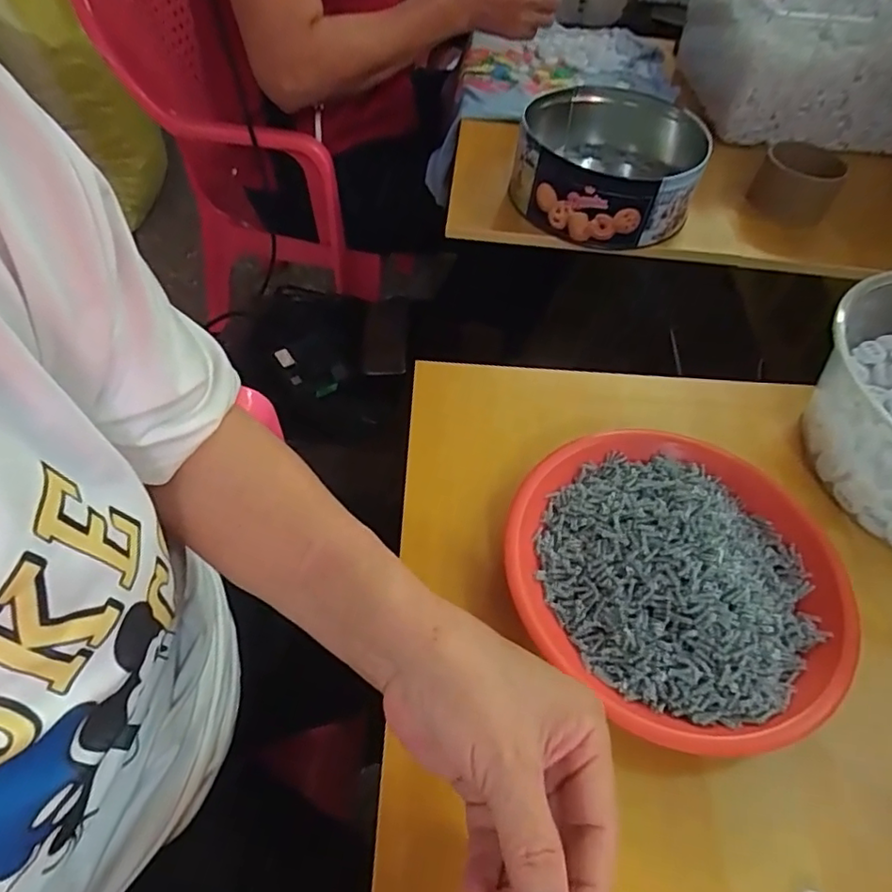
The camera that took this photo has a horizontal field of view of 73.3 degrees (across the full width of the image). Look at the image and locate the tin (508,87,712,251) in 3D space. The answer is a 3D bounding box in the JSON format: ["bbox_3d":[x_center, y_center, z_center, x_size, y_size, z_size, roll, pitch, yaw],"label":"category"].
[{"bbox_3d":[0.164,-0.294,0.621,0.181,0.073,0.213,15,53,8],"label":"tin"}]

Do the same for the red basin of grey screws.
[{"bbox_3d":[0.141,0.068,0.355,0.199,0.042,0.193,-32,61,-25],"label":"red basin of grey screws"}]

